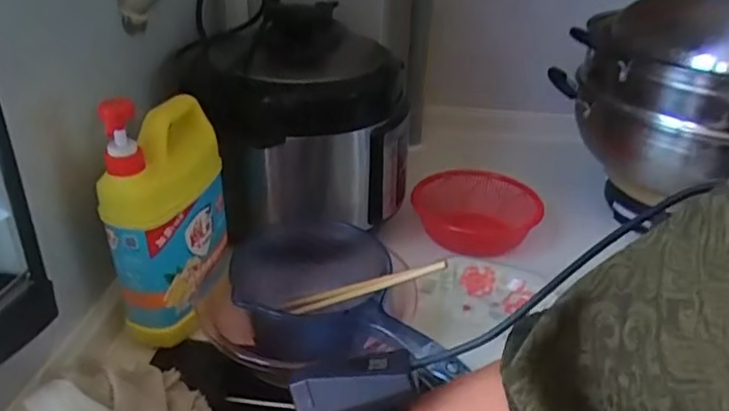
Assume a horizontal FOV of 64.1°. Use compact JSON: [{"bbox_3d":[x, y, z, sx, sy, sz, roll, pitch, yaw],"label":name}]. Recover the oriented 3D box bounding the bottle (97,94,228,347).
[{"bbox_3d":[-0.196,0.004,0.593,0.070,0.245,0.132,6,30,7],"label":"bottle"}]

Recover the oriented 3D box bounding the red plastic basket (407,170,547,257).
[{"bbox_3d":[0.151,0.012,0.802,0.160,0.068,0.123,3,30,2],"label":"red plastic basket"}]

